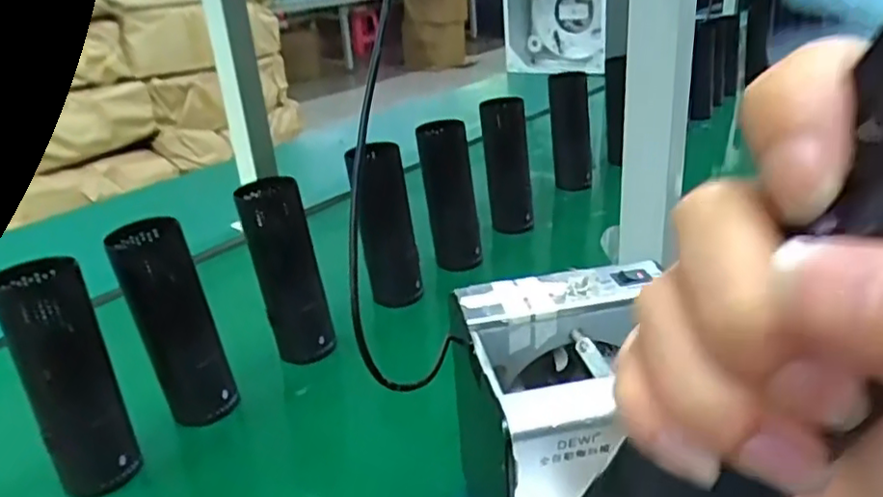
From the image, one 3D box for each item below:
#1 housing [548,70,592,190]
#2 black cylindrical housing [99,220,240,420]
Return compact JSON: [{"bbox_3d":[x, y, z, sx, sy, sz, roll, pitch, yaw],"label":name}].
[{"bbox_3d":[0.182,-0.166,0.931,0.062,0.160,0.053,2,25,10],"label":"housing"},{"bbox_3d":[-0.210,0.061,0.520,0.058,0.158,0.047,-18,28,-26],"label":"black cylindrical housing"}]

